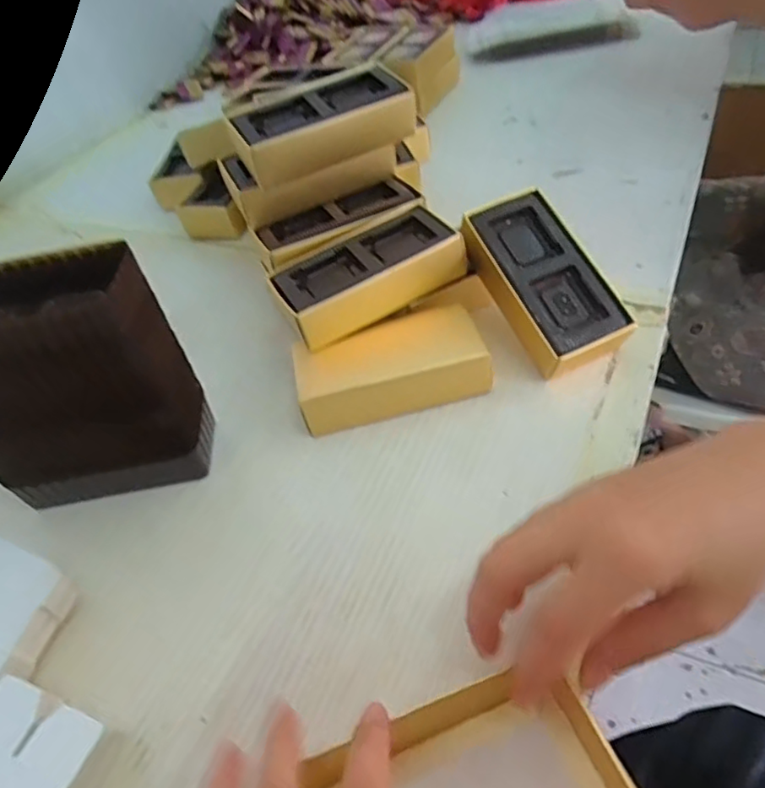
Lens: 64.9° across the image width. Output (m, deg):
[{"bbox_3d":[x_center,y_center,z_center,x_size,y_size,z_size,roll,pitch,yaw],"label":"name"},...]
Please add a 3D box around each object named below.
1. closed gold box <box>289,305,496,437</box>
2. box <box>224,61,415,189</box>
[{"bbox_3d":[0.004,-0.018,0.372,0.112,0.028,0.059,-15,45,-3],"label":"closed gold box"},{"bbox_3d":[-0.039,-0.181,0.402,0.118,0.035,0.070,-21,46,-9],"label":"box"}]

